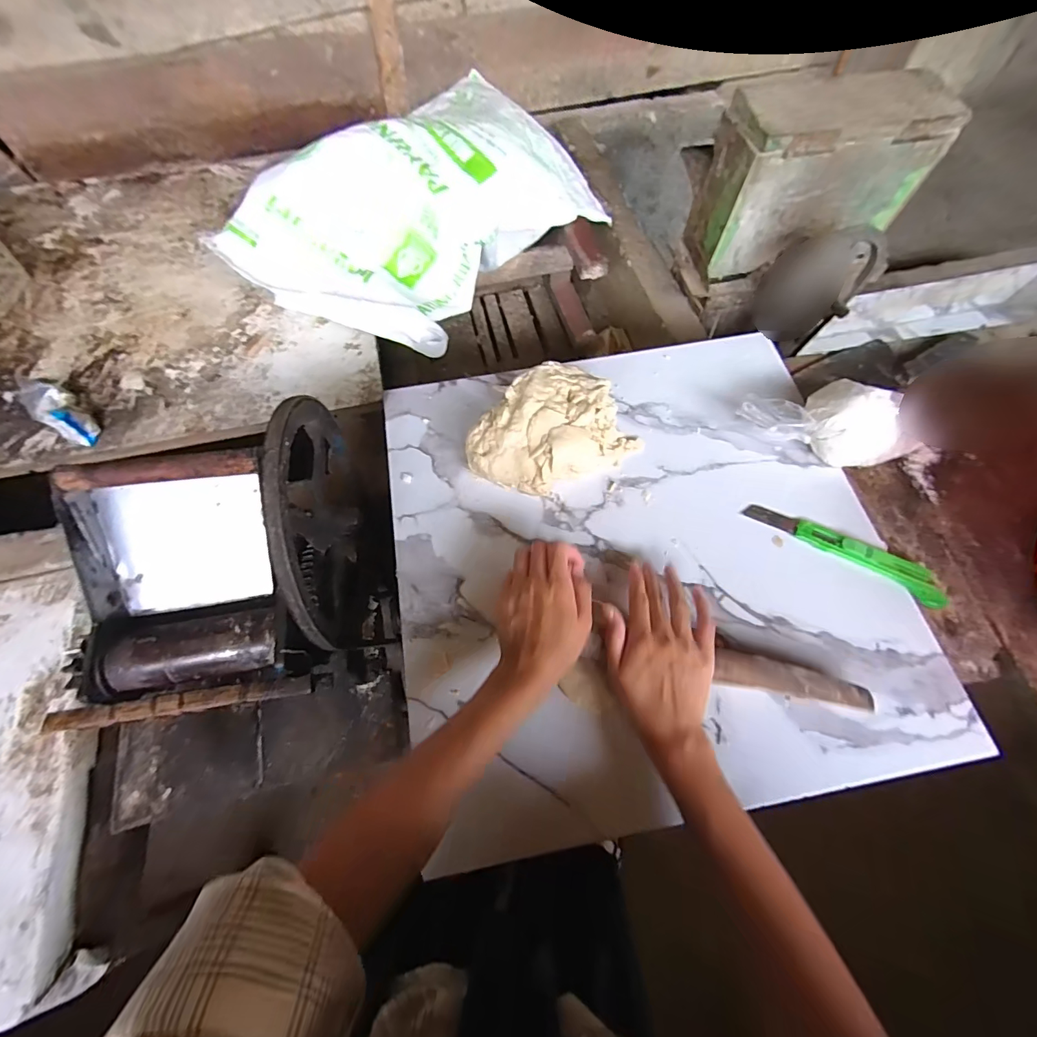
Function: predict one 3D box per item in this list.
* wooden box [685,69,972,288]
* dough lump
[{"bbox_3d":[0.505,-0.592,0.799,0.340,0.234,0.142,-14,67,-8],"label":"wooden box"},{"bbox_3d":[0.033,-0.096,0.494,0.180,0.072,0.114,-27,68,-10],"label":"dough lump"}]

